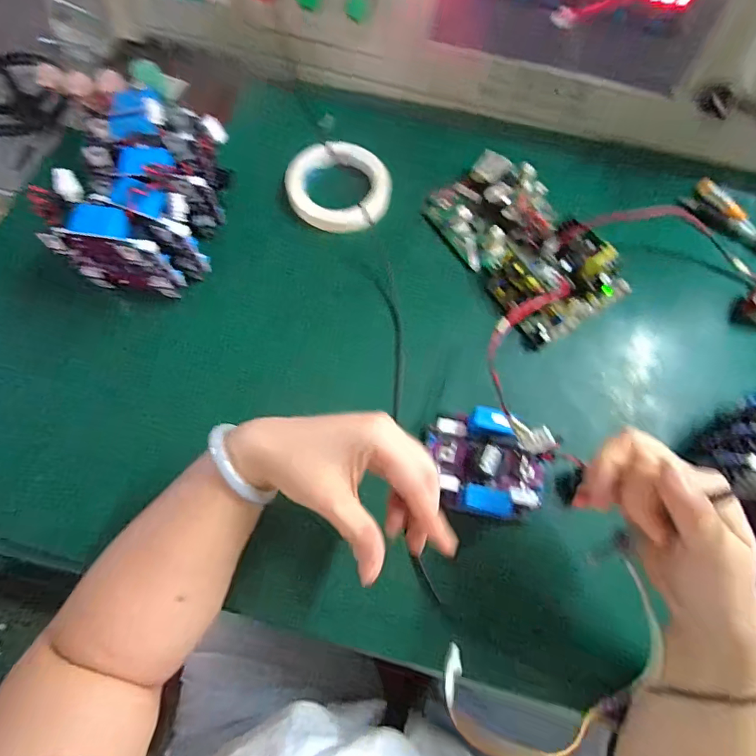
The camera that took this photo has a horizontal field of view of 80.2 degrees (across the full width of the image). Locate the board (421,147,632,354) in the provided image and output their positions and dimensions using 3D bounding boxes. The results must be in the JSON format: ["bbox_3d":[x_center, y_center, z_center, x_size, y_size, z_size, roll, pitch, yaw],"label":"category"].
[{"bbox_3d":[0.150,-0.140,0.452,0.121,0.038,0.196,-29,73,-12],"label":"board"}]

